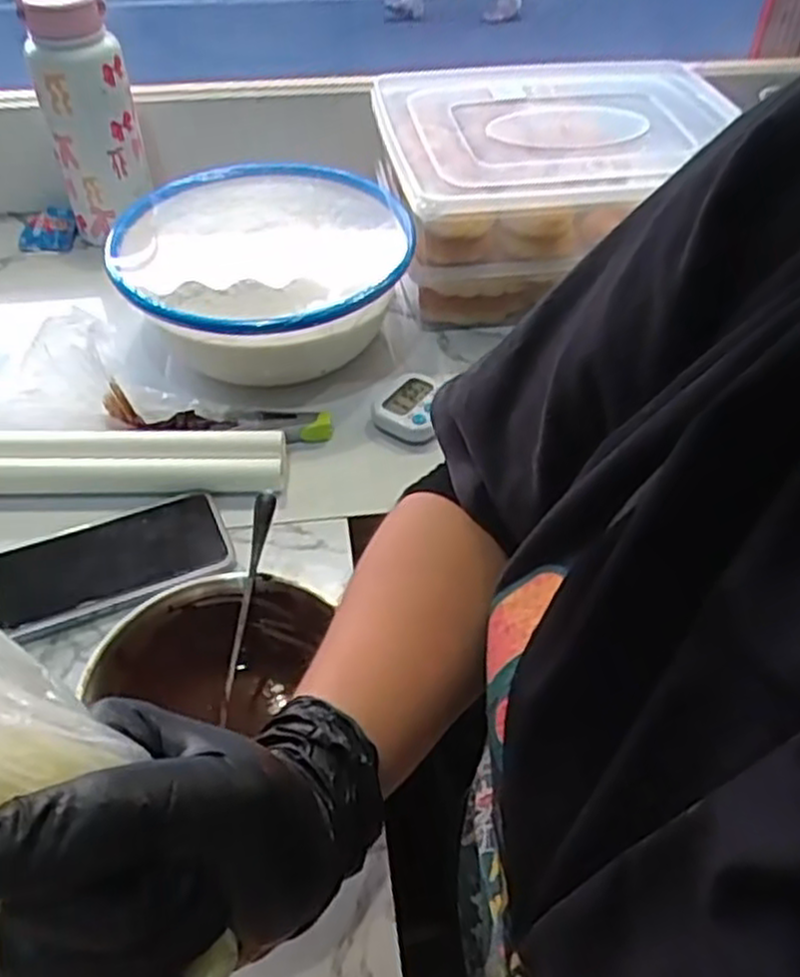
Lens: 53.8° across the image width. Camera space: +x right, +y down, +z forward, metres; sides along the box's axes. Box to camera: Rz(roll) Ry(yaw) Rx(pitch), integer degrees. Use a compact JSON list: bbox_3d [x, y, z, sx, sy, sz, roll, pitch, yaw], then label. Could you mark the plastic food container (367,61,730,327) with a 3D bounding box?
[{"bbox_3d":[0.152,-0.316,0.812,0.351,0.133,0.271,-9,48,-10],"label":"plastic food container"}]

